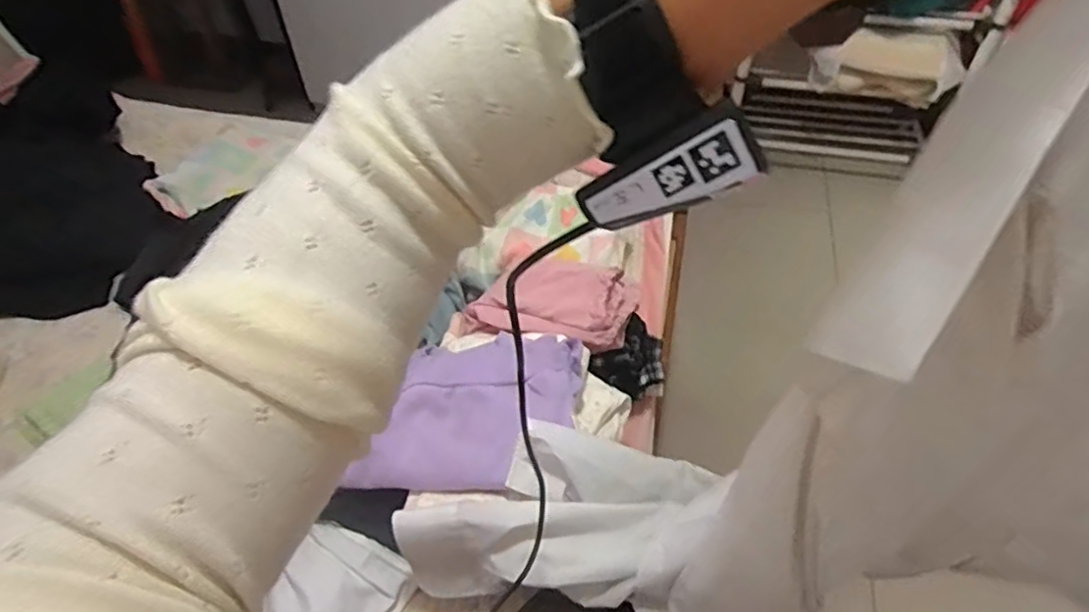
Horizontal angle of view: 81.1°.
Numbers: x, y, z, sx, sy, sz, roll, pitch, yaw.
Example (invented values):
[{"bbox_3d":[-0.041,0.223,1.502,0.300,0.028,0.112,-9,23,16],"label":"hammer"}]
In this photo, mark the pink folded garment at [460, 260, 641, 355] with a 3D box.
[{"bbox_3d":[0.013,-0.012,0.851,0.210,0.082,0.173,22,51,19],"label":"pink folded garment"}]

